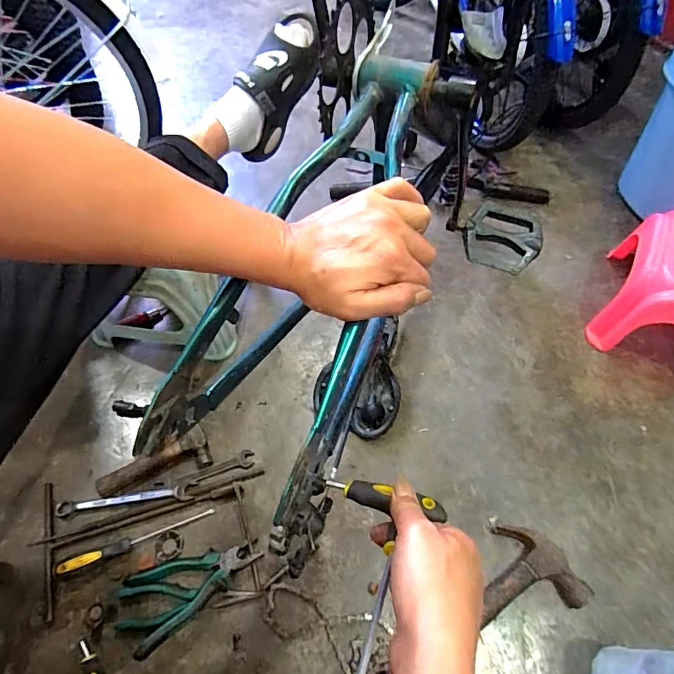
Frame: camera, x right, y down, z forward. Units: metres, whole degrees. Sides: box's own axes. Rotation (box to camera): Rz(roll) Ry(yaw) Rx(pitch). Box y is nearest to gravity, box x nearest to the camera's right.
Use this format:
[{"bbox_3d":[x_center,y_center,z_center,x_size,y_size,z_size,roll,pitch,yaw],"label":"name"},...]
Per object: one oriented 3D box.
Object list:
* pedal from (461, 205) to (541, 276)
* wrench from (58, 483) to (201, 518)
[{"bbox_3d":[0.192,-0.115,0.533,0.087,0.027,0.073,19,81,7],"label":"pedal"},{"bbox_3d":[-0.330,0.255,0.706,0.208,0.016,0.025,-8,58,-4],"label":"wrench"}]

